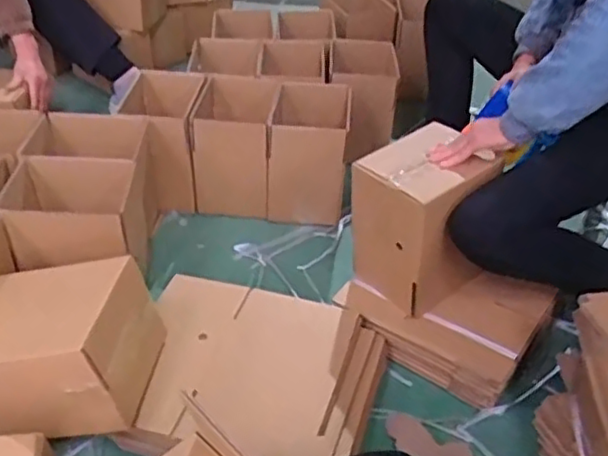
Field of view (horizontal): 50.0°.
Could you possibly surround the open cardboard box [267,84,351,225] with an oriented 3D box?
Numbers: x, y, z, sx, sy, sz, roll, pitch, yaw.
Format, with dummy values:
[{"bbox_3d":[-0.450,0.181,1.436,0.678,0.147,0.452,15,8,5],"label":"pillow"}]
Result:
[{"bbox_3d":[0.010,-0.158,1.407,0.162,0.230,0.198,4,39,1],"label":"open cardboard box"}]

